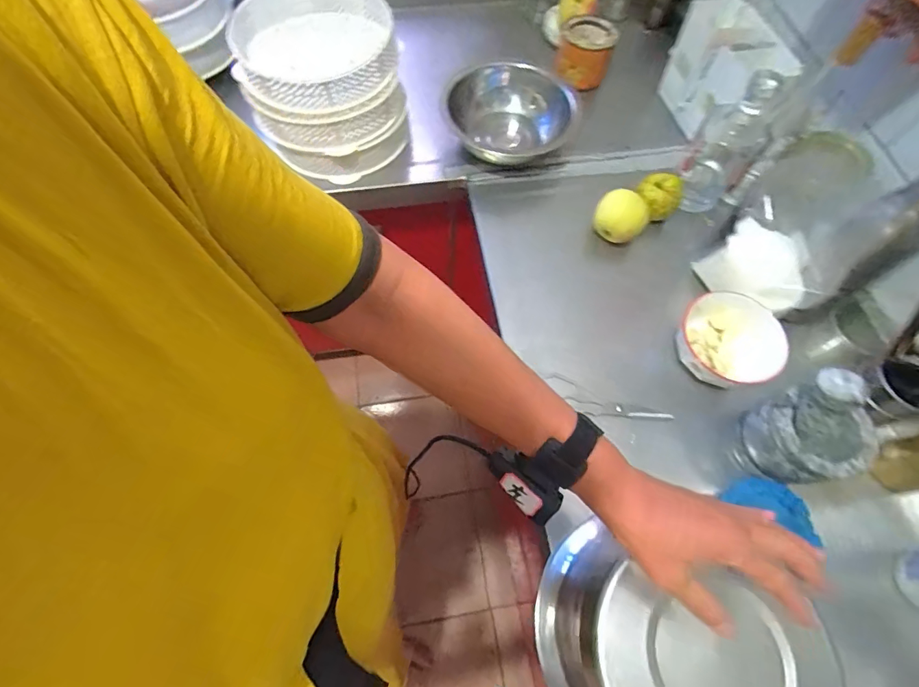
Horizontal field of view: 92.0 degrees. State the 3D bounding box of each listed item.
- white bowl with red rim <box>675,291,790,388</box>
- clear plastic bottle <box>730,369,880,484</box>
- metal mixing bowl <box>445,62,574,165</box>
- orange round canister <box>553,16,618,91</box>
[{"bbox_3d":[0.343,0.003,0.578,0.116,0.076,0.126,1,66,-1],"label":"white bowl with red rim"},{"bbox_3d":[0.381,0.099,0.483,0.084,0.149,0.094,-11,66,-7],"label":"clear plastic bottle"},{"bbox_3d":[0.086,-0.374,0.731,0.170,0.077,0.203,-12,67,-7],"label":"metal mixing bowl"},{"bbox_3d":[0.218,-0.512,0.785,0.096,0.082,0.098,1,66,-1],"label":"orange round canister"}]

